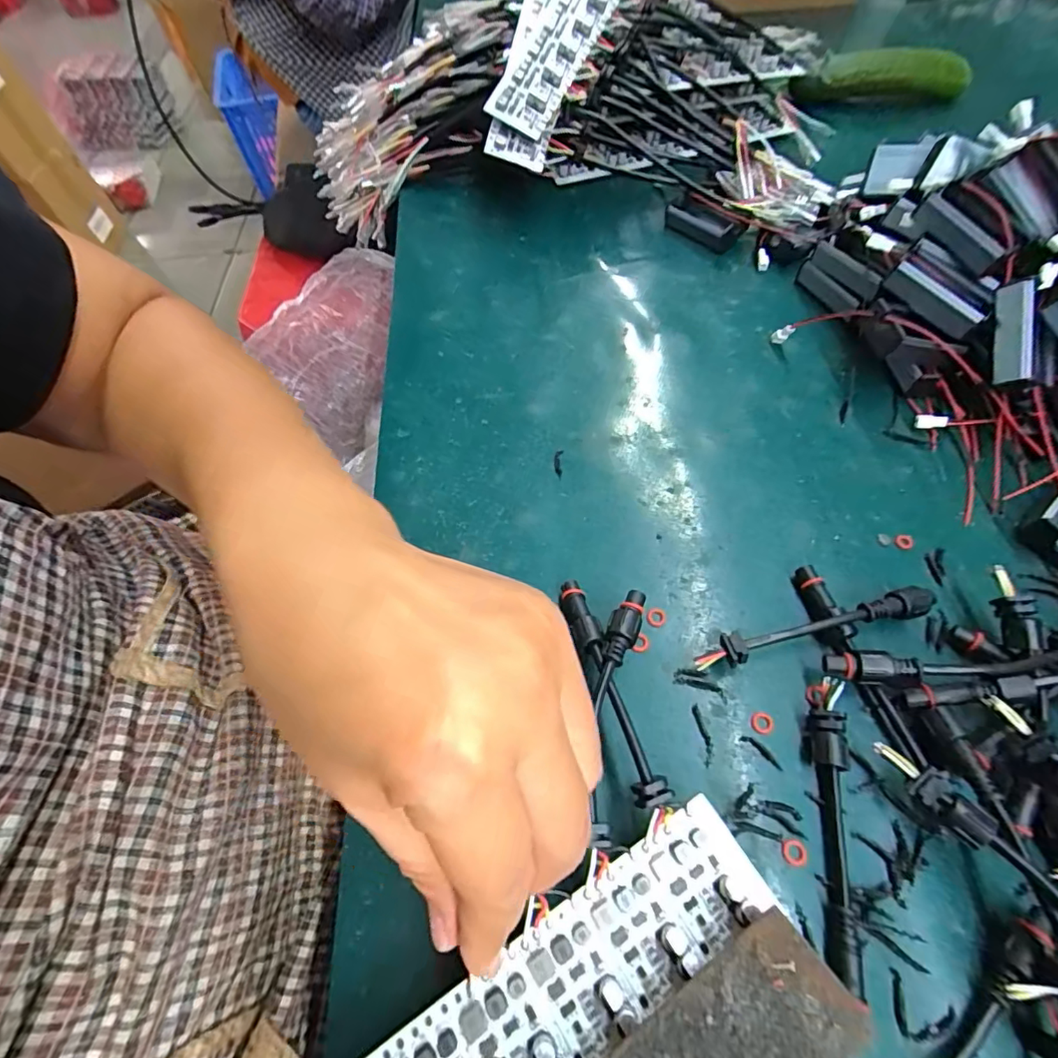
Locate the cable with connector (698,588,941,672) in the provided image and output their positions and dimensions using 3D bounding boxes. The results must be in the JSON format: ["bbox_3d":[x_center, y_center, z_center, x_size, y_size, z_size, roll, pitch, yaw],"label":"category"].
[{"bbox_3d":[0.120,0.043,0.221,0.103,0.017,0.012,-14,60,-4],"label":"cable with connector"}]

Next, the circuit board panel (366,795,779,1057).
[{"bbox_3d":[-0.005,0.144,0.153,0.169,0.007,0.036,-26,62,-13],"label":"circuit board panel"}]

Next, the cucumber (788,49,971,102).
[{"bbox_3d":[0.290,-0.376,0.441,0.142,0.036,0.025,-4,60,2],"label":"cucumber"}]

